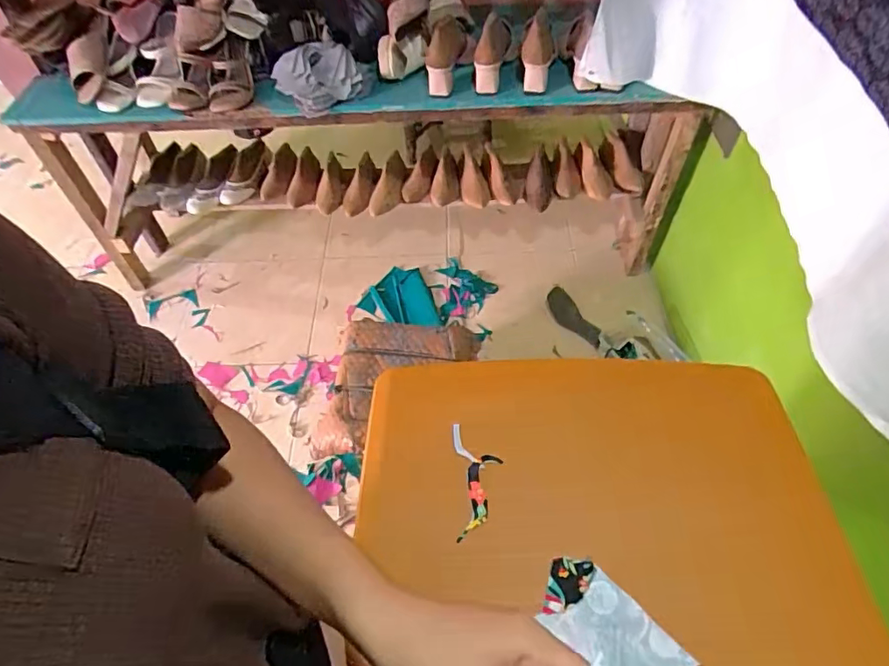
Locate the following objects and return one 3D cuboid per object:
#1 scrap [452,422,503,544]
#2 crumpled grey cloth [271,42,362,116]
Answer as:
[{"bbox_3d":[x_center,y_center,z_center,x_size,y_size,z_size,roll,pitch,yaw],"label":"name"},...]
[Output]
[{"bbox_3d":[0.036,0.154,0.557,0.049,0.009,0.119,-3,55,1],"label":"scrap"},{"bbox_3d":[-0.275,-0.552,1.147,0.175,0.072,0.150,-18,56,-9],"label":"crumpled grey cloth"}]

